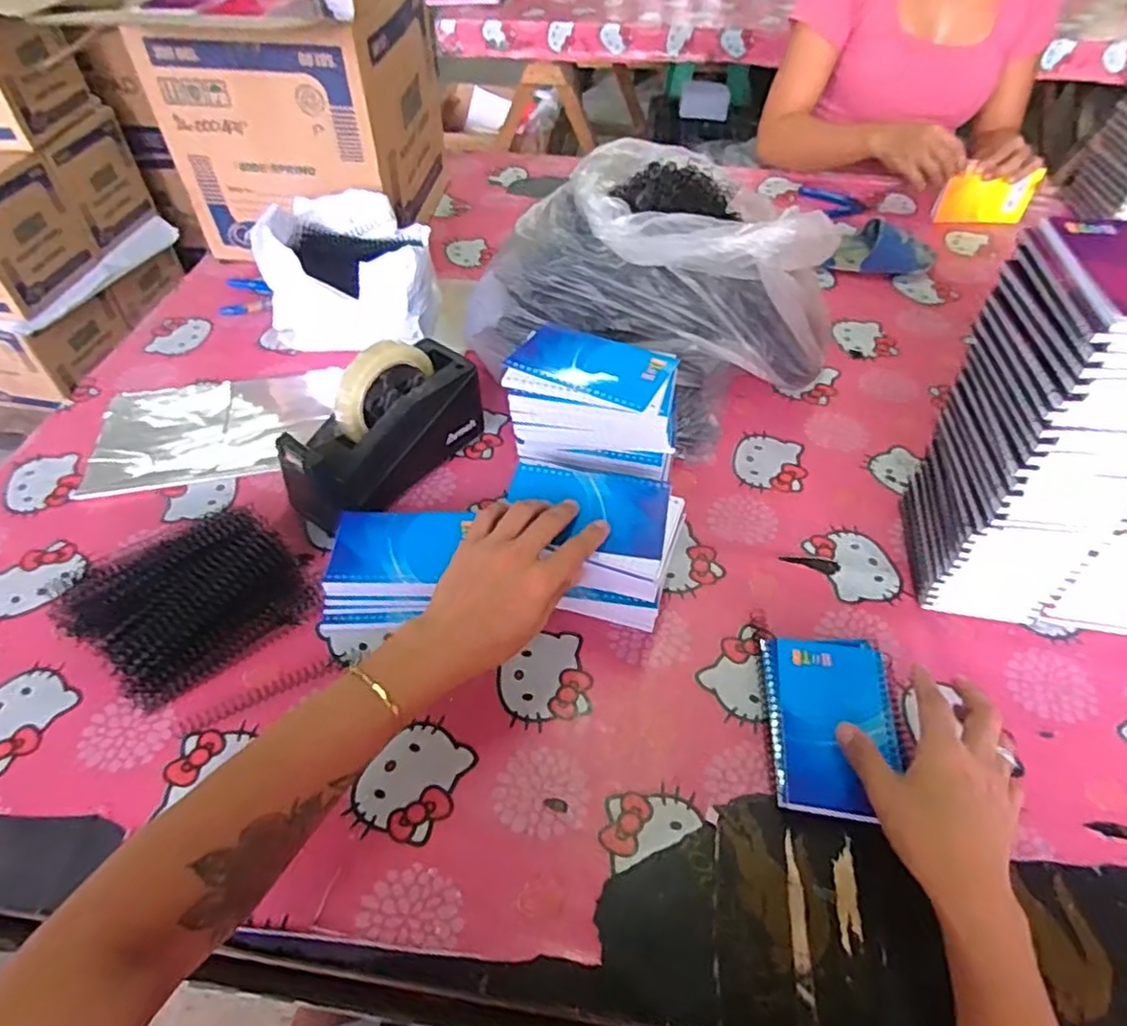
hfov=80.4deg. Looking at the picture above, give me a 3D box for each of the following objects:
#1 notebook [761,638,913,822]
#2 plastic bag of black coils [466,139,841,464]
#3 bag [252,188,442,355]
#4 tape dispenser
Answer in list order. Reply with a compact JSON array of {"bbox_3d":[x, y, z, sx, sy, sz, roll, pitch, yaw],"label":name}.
[{"bbox_3d":[0.208,0.159,0.507,0.098,0.020,0.143,5,49,5],"label":"notebook"},{"bbox_3d":[0.079,-0.219,0.685,0.305,0.245,0.242,36,58,27],"label":"plastic bag of black coils"},{"bbox_3d":[-0.265,-0.295,0.824,0.206,0.130,0.166,-5,49,-4],"label":"bag"},{"bbox_3d":[-0.176,-0.082,0.642,0.077,0.128,0.207,29,55,23],"label":"tape dispenser"}]

